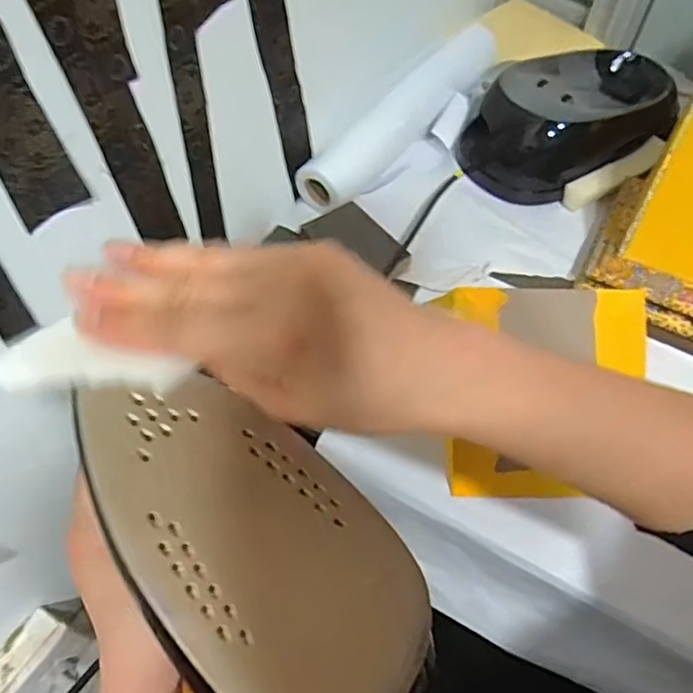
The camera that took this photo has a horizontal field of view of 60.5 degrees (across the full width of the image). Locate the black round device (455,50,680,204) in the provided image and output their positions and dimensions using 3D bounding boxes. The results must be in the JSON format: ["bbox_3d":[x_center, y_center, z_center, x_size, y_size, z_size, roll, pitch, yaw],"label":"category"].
[{"bbox_3d":[0.272,-0.279,0.711,0.279,0.093,0.162,-36,64,-23],"label":"black round device"}]

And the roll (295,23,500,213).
[{"bbox_3d":[0.082,-0.290,0.706,0.066,0.063,0.366,32,61,19],"label":"roll"}]

